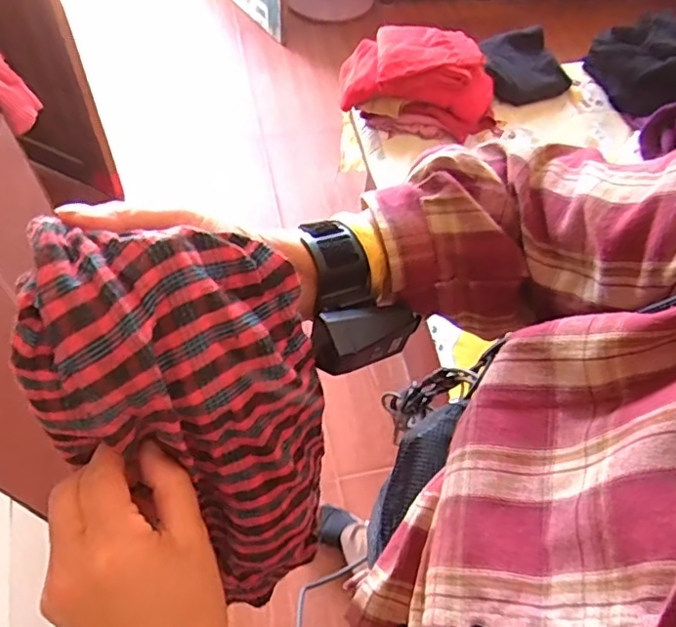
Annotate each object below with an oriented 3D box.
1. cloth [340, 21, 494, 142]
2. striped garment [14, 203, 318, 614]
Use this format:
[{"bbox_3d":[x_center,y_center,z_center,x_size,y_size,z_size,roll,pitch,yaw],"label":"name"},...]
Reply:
[{"bbox_3d":[0.182,-0.535,1.328,0.341,0.158,0.209,11,59,8],"label":"cloth"},{"bbox_3d":[-0.060,0.059,0.313,0.127,0.254,0.049,-40,39,-21],"label":"striped garment"}]

